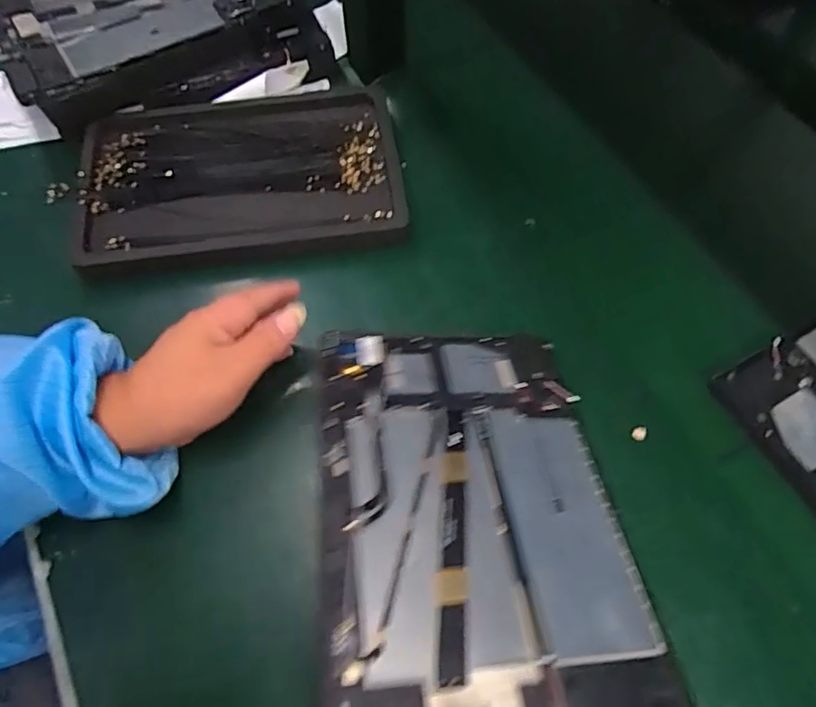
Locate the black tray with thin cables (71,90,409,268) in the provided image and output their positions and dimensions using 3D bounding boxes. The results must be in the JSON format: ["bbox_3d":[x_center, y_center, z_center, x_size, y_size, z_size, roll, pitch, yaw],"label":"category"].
[{"bbox_3d":[-0.132,-0.143,0.443,0.244,0.019,0.150,-8,65,-3],"label":"black tray with thin cables"}]

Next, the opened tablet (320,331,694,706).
[{"bbox_3d":[0.033,0.079,0.284,0.150,0.006,0.237,1,48,-10],"label":"opened tablet"}]

